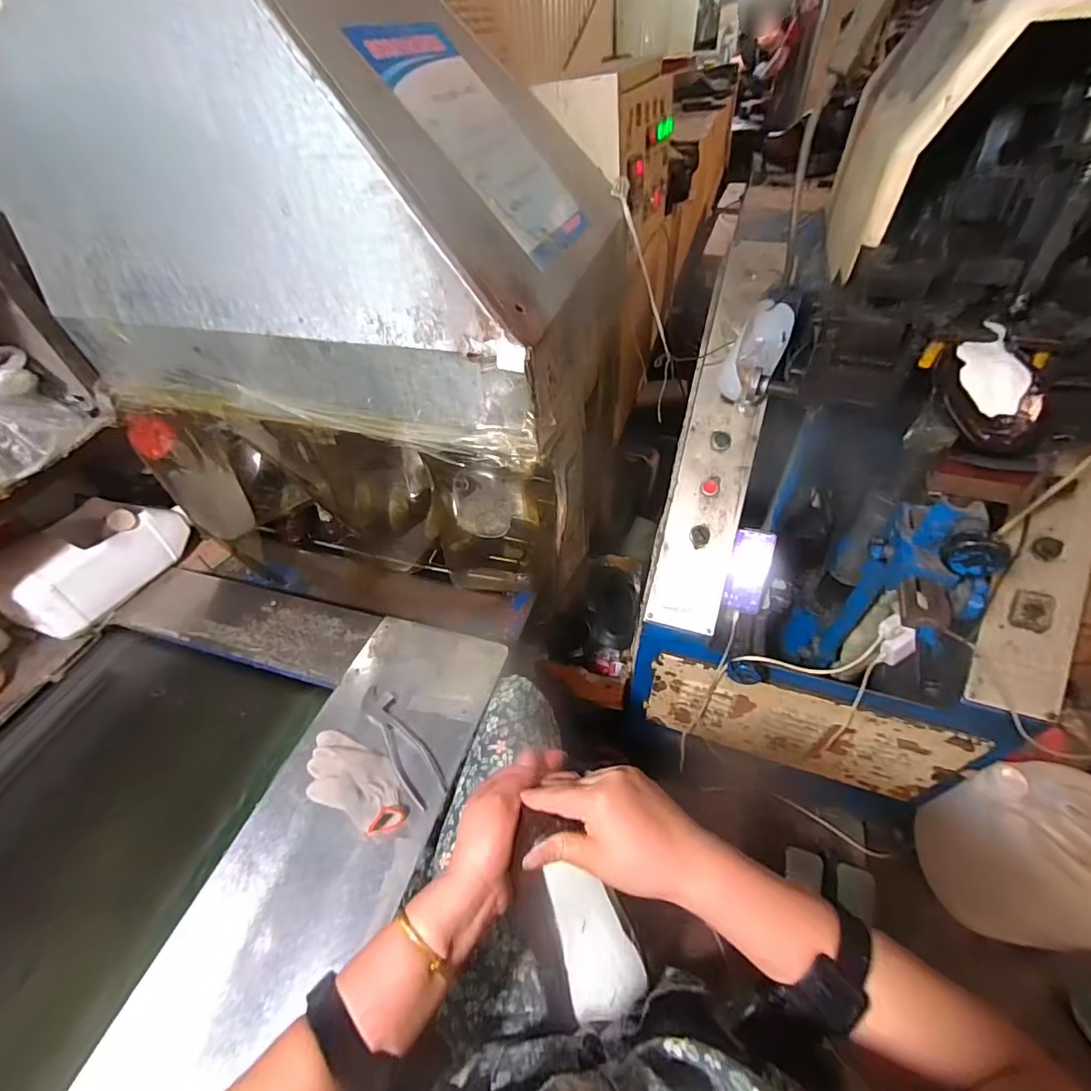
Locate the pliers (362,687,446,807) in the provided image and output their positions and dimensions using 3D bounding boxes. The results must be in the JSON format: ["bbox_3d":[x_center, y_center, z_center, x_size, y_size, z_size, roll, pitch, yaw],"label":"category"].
[{"bbox_3d":[-0.196,0.261,0.672,0.044,0.011,0.191,-31,53,-23],"label":"pliers"}]

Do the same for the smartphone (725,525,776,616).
[{"bbox_3d":[0.392,0.048,0.962,0.080,0.016,0.158,10,89,0],"label":"smartphone"}]

